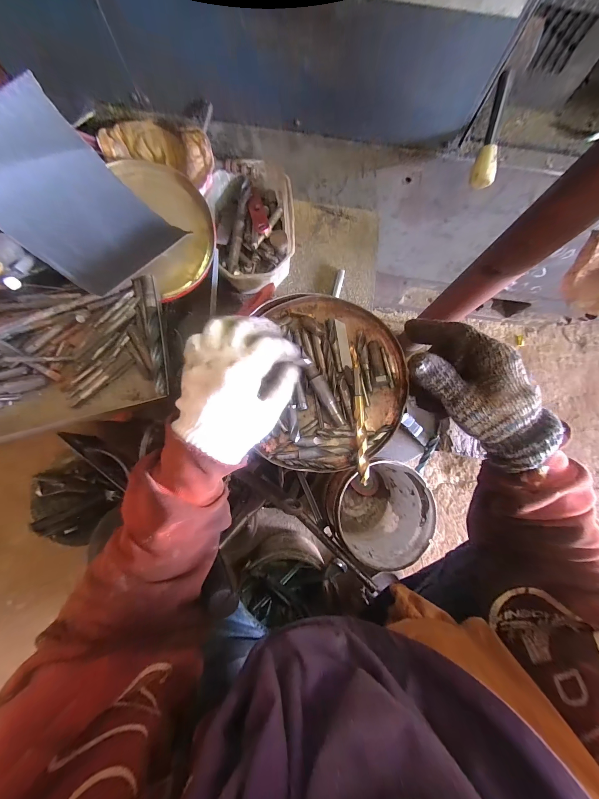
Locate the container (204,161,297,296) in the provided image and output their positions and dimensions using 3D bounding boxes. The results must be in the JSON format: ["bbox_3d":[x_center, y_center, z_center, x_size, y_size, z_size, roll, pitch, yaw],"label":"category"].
[{"bbox_3d":[-0.065,-0.249,0.402,0.116,0.061,0.183,-9,82,-3],"label":"container"}]

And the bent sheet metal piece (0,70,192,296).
[{"bbox_3d":[-0.261,-0.224,0.316,0.185,0.026,0.138,40,77,-26],"label":"bent sheet metal piece"}]

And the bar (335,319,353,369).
[{"bbox_3d":[0.053,-0.067,0.327,0.012,0.004,0.060,-8,82,-3],"label":"bar"}]

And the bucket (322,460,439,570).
[{"bbox_3d":[0.165,0.235,0.611,0.193,0.186,0.188,0,82,-2],"label":"bucket"}]

